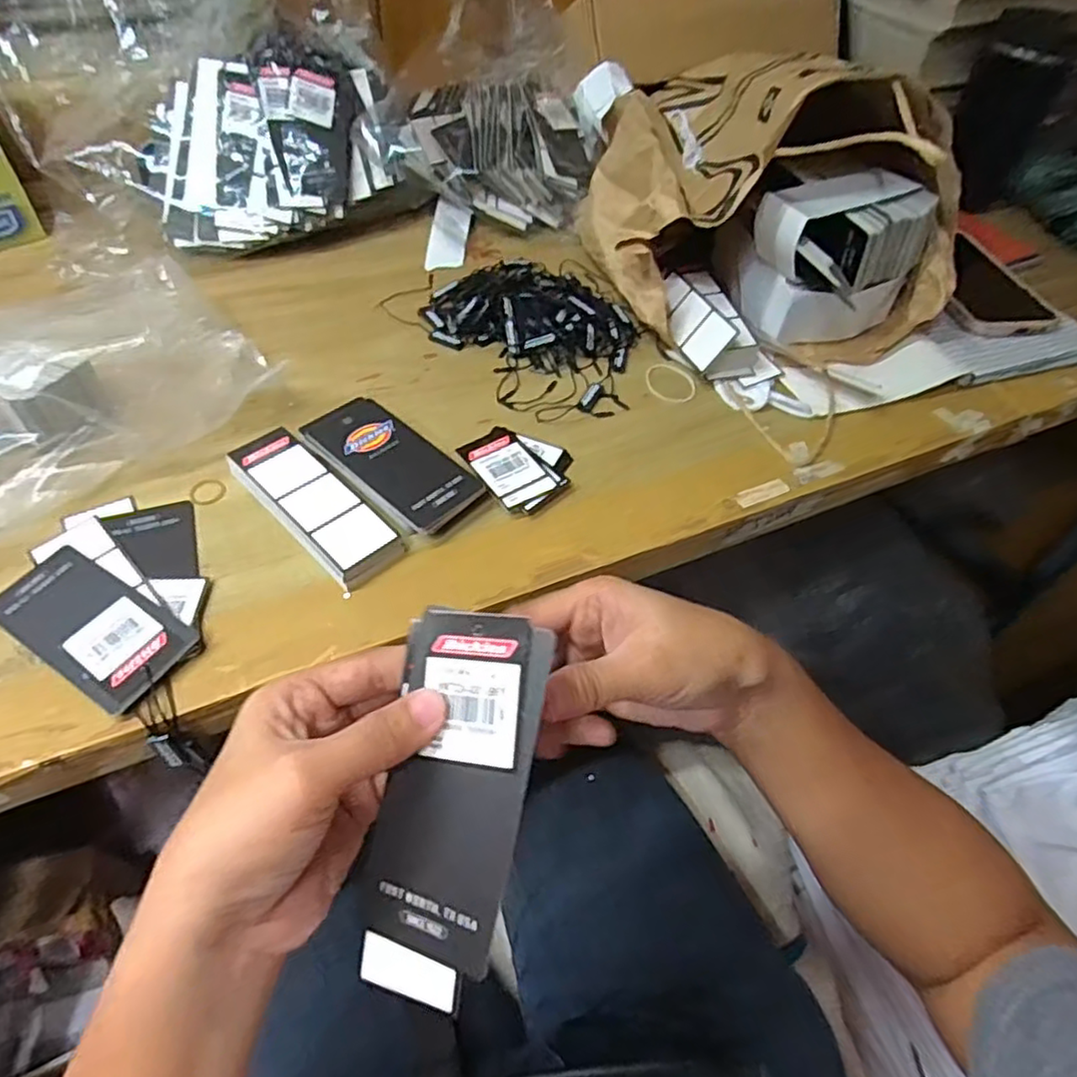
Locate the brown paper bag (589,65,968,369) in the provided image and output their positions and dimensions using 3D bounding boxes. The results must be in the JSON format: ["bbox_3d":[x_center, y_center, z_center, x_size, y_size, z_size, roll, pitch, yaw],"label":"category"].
[{"bbox_3d":[0.159,-0.267,0.502,0.217,0.157,0.275,-13,55,-14],"label":"brown paper bag"}]

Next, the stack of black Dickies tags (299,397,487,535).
[{"bbox_3d":[-0.090,-0.047,0.400,0.115,0.010,0.053,39,59,23],"label":"stack of black Dickies tags"}]

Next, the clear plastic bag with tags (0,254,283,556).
[{"bbox_3d":[-0.294,-0.088,0.383,0.145,0.064,0.273,38,59,22],"label":"clear plastic bag with tags"}]

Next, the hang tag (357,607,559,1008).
[{"bbox_3d":[-0.029,0.086,0.220,0.050,0.004,0.123,7,83,20],"label":"hang tag"}]

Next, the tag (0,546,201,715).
[{"bbox_3d":[-0.222,0.041,0.330,0.109,0.004,0.048,25,56,21],"label":"tag"}]

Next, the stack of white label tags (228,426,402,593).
[{"bbox_3d":[-0.130,-0.021,0.380,0.122,0.014,0.042,39,59,23],"label":"stack of white label tags"}]

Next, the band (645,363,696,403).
[{"bbox_3d":[0.095,-0.112,0.480,0.032,0.005,0.040,-19,57,-18],"label":"band"}]

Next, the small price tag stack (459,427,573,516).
[{"bbox_3d":[-0.013,-0.047,0.414,0.061,0.009,0.066,-37,64,-28],"label":"small price tag stack"}]

